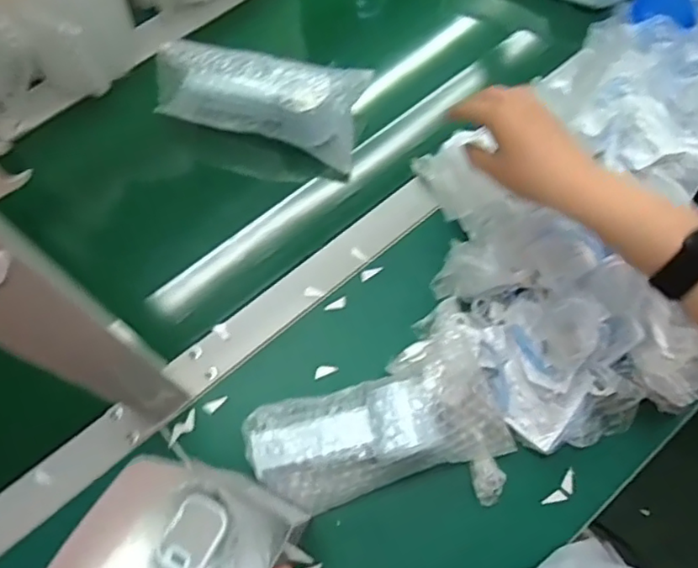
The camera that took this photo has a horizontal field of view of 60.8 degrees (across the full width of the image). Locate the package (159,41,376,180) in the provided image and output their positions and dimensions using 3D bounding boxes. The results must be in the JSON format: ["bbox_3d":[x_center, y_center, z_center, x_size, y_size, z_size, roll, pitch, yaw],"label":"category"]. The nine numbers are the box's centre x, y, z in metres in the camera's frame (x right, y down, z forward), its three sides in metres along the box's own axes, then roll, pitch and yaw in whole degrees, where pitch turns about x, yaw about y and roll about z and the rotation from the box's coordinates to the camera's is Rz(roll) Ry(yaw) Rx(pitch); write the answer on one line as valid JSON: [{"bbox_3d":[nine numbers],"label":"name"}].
[{"bbox_3d":[-0.087,-0.189,0.598,0.195,0.071,0.092,9,69,2],"label":"package"}]

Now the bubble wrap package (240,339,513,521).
[{"bbox_3d":[0.021,0.117,0.494,0.203,0.070,0.100,-16,70,-7],"label":"bubble wrap package"}]

